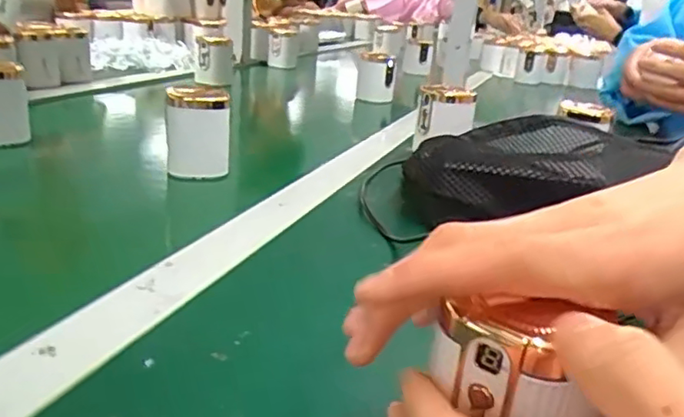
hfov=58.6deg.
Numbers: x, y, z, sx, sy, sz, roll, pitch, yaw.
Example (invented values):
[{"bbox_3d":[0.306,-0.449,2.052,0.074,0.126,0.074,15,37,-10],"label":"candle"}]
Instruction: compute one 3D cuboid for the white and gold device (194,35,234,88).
[{"bbox_3d":[-0.211,-0.245,1.005,0.058,0.078,0.057,3,20,-9],"label":"white and gold device"}]

